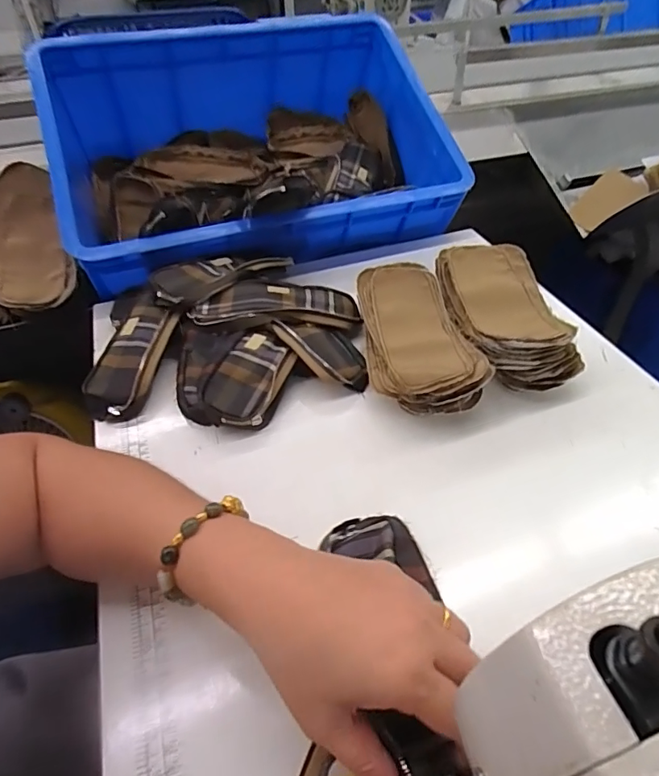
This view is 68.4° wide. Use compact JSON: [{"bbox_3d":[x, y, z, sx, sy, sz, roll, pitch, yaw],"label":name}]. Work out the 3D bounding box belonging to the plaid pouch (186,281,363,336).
[{"bbox_3d":[-0.058,-0.090,0.546,0.183,0.043,0.080,-6,45,-5],"label":"plaid pouch"}]

